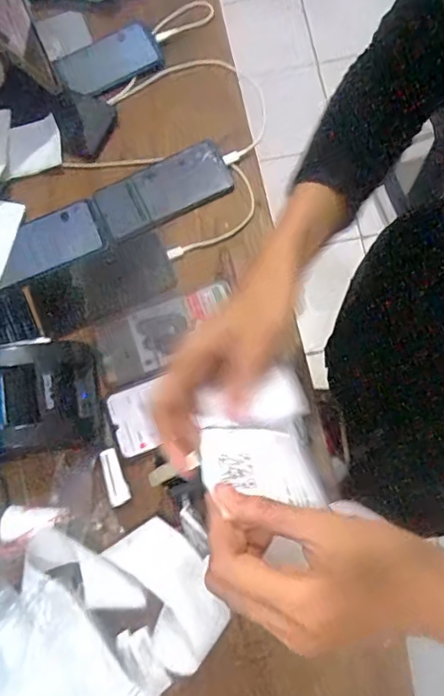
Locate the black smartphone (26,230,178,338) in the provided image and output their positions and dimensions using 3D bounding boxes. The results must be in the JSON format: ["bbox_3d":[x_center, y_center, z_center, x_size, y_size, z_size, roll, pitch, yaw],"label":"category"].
[{"bbox_3d":[-0.143,-0.079,0.646,0.166,0.008,0.083,-24,74,-2],"label":"black smartphone"}]

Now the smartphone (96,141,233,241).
[{"bbox_3d":[-0.073,-0.198,0.665,0.166,0.007,0.077,-25,74,-2],"label":"smartphone"}]

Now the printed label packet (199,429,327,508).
[{"bbox_3d":[0.020,0.064,0.296,0.065,0.004,0.041,6,53,-22],"label":"printed label packet"}]

